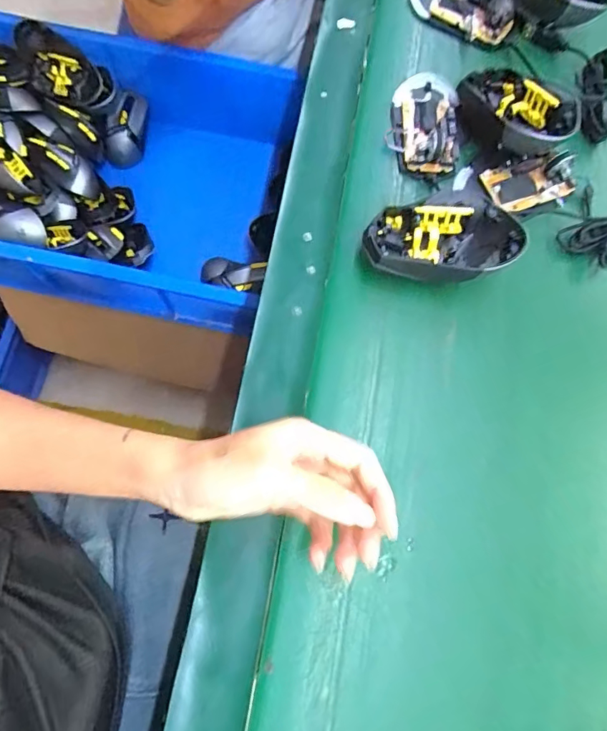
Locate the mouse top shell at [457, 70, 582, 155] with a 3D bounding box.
[{"bbox_3d":[0.188,-0.224,0.410,0.067,0.046,0.110,-26,77,-9],"label":"mouse top shell"}]

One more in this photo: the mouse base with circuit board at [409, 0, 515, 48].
[{"bbox_3d":[0.157,-0.363,0.462,0.110,0.027,0.057,40,76,8],"label":"mouse base with circuit board"}]

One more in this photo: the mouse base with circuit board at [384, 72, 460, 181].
[{"bbox_3d":[0.111,-0.226,0.421,0.062,0.026,0.115,9,74,1],"label":"mouse base with circuit board"}]

